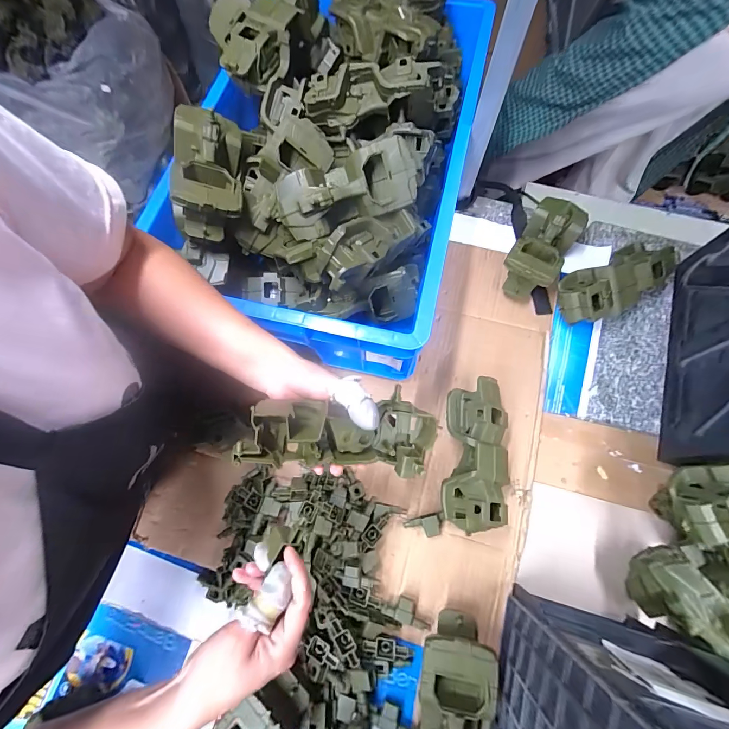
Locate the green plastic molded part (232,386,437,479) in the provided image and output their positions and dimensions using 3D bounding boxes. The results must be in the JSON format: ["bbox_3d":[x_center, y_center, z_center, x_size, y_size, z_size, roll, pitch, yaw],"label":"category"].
[{"bbox_3d":[-0.019,0.065,0.326,0.189,0.050,0.071,5,71,-17],"label":"green plastic molded part"}]

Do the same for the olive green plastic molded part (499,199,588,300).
[{"bbox_3d":[0.283,-0.183,0.559,0.079,0.067,0.172,31,76,11],"label":"olive green plastic molded part"}]

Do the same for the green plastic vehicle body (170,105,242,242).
[{"bbox_3d":[-0.198,-0.239,0.431,0.082,0.058,0.172,-9,72,-1],"label":"green plastic vehicle body"}]

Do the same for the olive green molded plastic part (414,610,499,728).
[{"bbox_3d":[0.099,0.361,0.378,0.085,0.070,0.147,8,73,4],"label":"olive green molded plastic part"}]

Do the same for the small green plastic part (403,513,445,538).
[{"bbox_3d":[0.081,0.214,0.457,0.052,0.019,0.027,-16,73,-4],"label":"small green plastic part"}]

